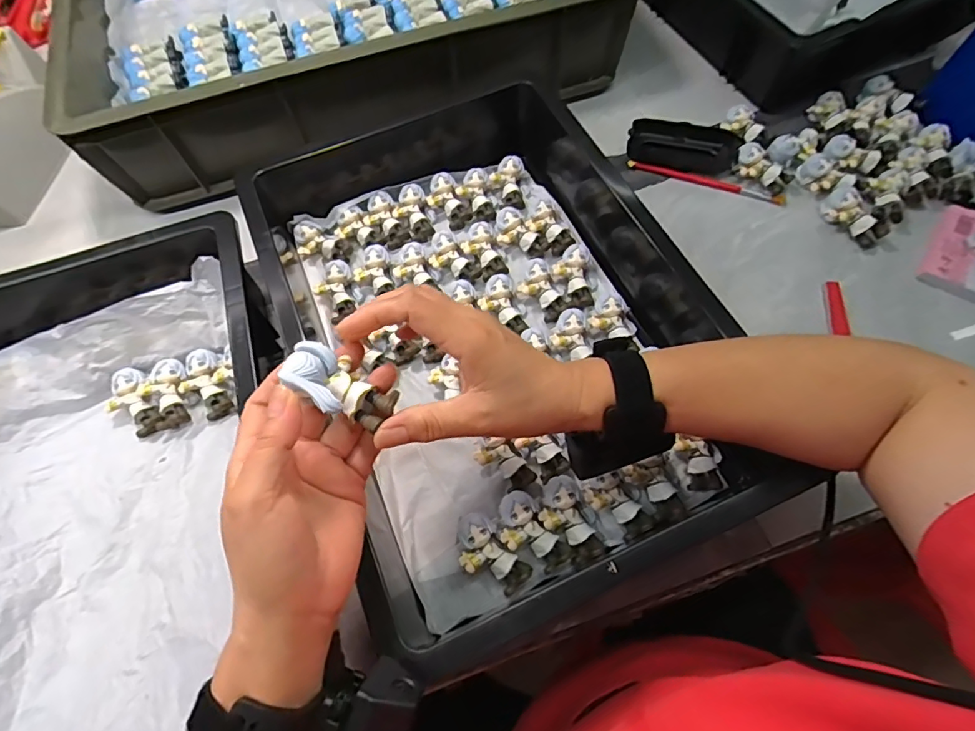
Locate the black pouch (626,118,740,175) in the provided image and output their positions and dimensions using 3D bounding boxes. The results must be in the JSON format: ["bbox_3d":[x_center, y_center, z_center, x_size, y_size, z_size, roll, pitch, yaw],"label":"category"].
[{"bbox_3d":[0.211,-0.240,0.539,0.110,0.026,0.044,13,67,9],"label":"black pouch"}]

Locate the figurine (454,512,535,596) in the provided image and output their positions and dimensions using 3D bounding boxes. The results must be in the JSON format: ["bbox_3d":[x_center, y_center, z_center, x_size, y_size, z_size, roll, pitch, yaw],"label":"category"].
[{"bbox_3d":[0.001,0.139,0.360,0.035,0.024,0.060,-39,69,-14],"label":"figurine"}]

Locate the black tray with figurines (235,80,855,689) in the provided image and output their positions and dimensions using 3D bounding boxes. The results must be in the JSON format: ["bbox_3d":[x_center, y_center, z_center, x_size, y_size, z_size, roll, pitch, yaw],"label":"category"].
[{"bbox_3d":[-0.002,-0.063,0.432,0.311,0.092,0.492,-22,66,-7],"label":"black tray with figurines"}]

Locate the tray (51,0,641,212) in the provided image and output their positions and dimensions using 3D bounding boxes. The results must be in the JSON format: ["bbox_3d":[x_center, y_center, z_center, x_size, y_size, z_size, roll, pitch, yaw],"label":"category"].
[{"bbox_3d":[-0.174,-0.444,0.598,0.589,0.108,0.403,-14,65,-4],"label":"tray"}]

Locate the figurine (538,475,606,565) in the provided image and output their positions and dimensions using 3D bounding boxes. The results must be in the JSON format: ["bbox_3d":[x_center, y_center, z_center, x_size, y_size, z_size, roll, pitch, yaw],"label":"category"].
[{"bbox_3d":[0.060,0.116,0.368,0.033,0.021,0.062,-24,66,-8],"label":"figurine"}]

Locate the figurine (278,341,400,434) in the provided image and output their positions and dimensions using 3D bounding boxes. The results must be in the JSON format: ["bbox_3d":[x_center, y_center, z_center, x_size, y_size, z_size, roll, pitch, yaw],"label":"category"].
[{"bbox_3d":[-0.077,0.010,0.257,0.056,0.025,0.031,33,71,16],"label":"figurine"}]

